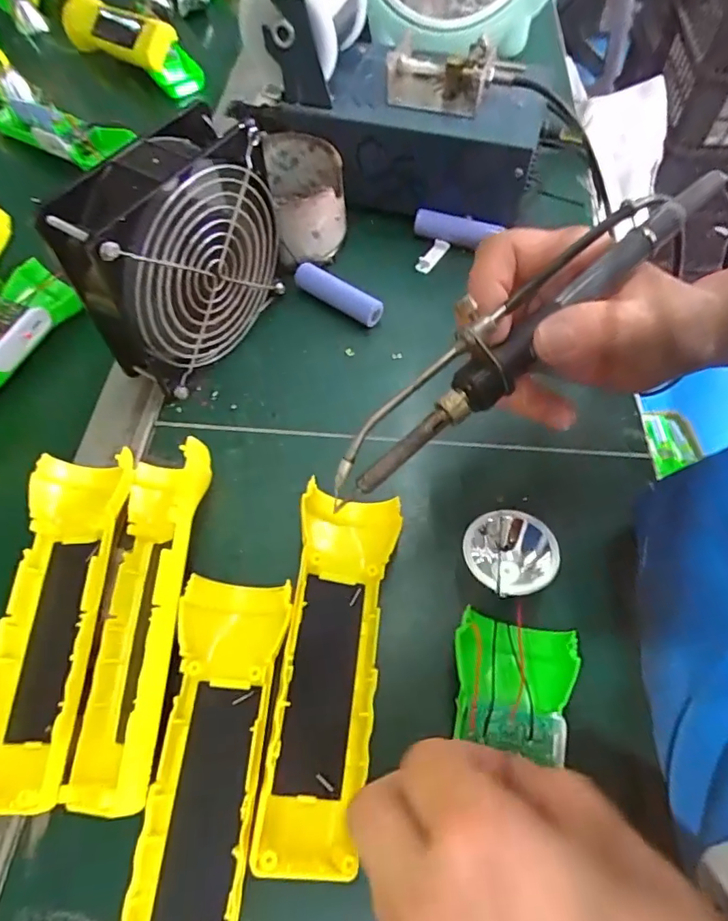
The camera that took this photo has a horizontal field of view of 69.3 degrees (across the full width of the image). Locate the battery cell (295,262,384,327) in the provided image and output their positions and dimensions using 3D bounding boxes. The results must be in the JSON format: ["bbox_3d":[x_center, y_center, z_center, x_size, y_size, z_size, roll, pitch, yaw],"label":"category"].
[{"bbox_3d":[-0.018,-0.114,0.362,0.066,0.017,0.013,32,65,17],"label":"battery cell"}]

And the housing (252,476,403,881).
[{"bbox_3d":[-0.014,0.091,0.239,0.044,0.032,0.155,5,61,3],"label":"housing"}]

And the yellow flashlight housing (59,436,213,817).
[{"bbox_3d":[-0.107,0.064,0.253,0.045,0.033,0.173,1,60,1],"label":"yellow flashlight housing"}]

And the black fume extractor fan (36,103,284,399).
[{"bbox_3d":[-0.101,-0.113,0.303,0.048,0.121,0.114,34,66,18],"label":"black fume extractor fan"}]

